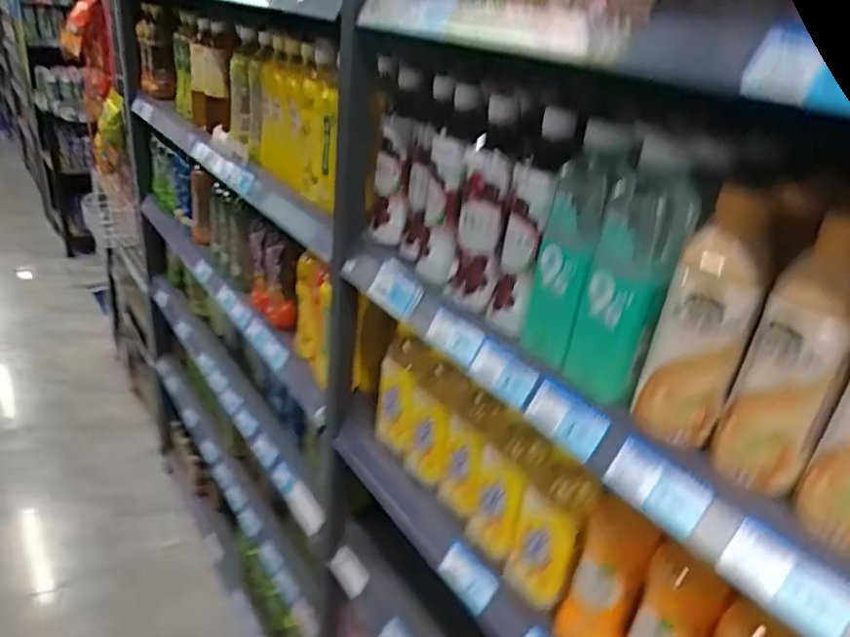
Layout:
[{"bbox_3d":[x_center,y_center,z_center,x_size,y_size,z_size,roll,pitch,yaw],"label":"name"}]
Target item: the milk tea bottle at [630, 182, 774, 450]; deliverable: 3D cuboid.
[{"bbox_3d":[0.207,0.003,0.471,0.060,0.181,0.052,27,33,36],"label":"milk tea bottle"}]

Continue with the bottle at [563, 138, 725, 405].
[{"bbox_3d":[0.172,-0.035,0.523,0.066,0.193,0.073,26,32,35],"label":"bottle"}]

